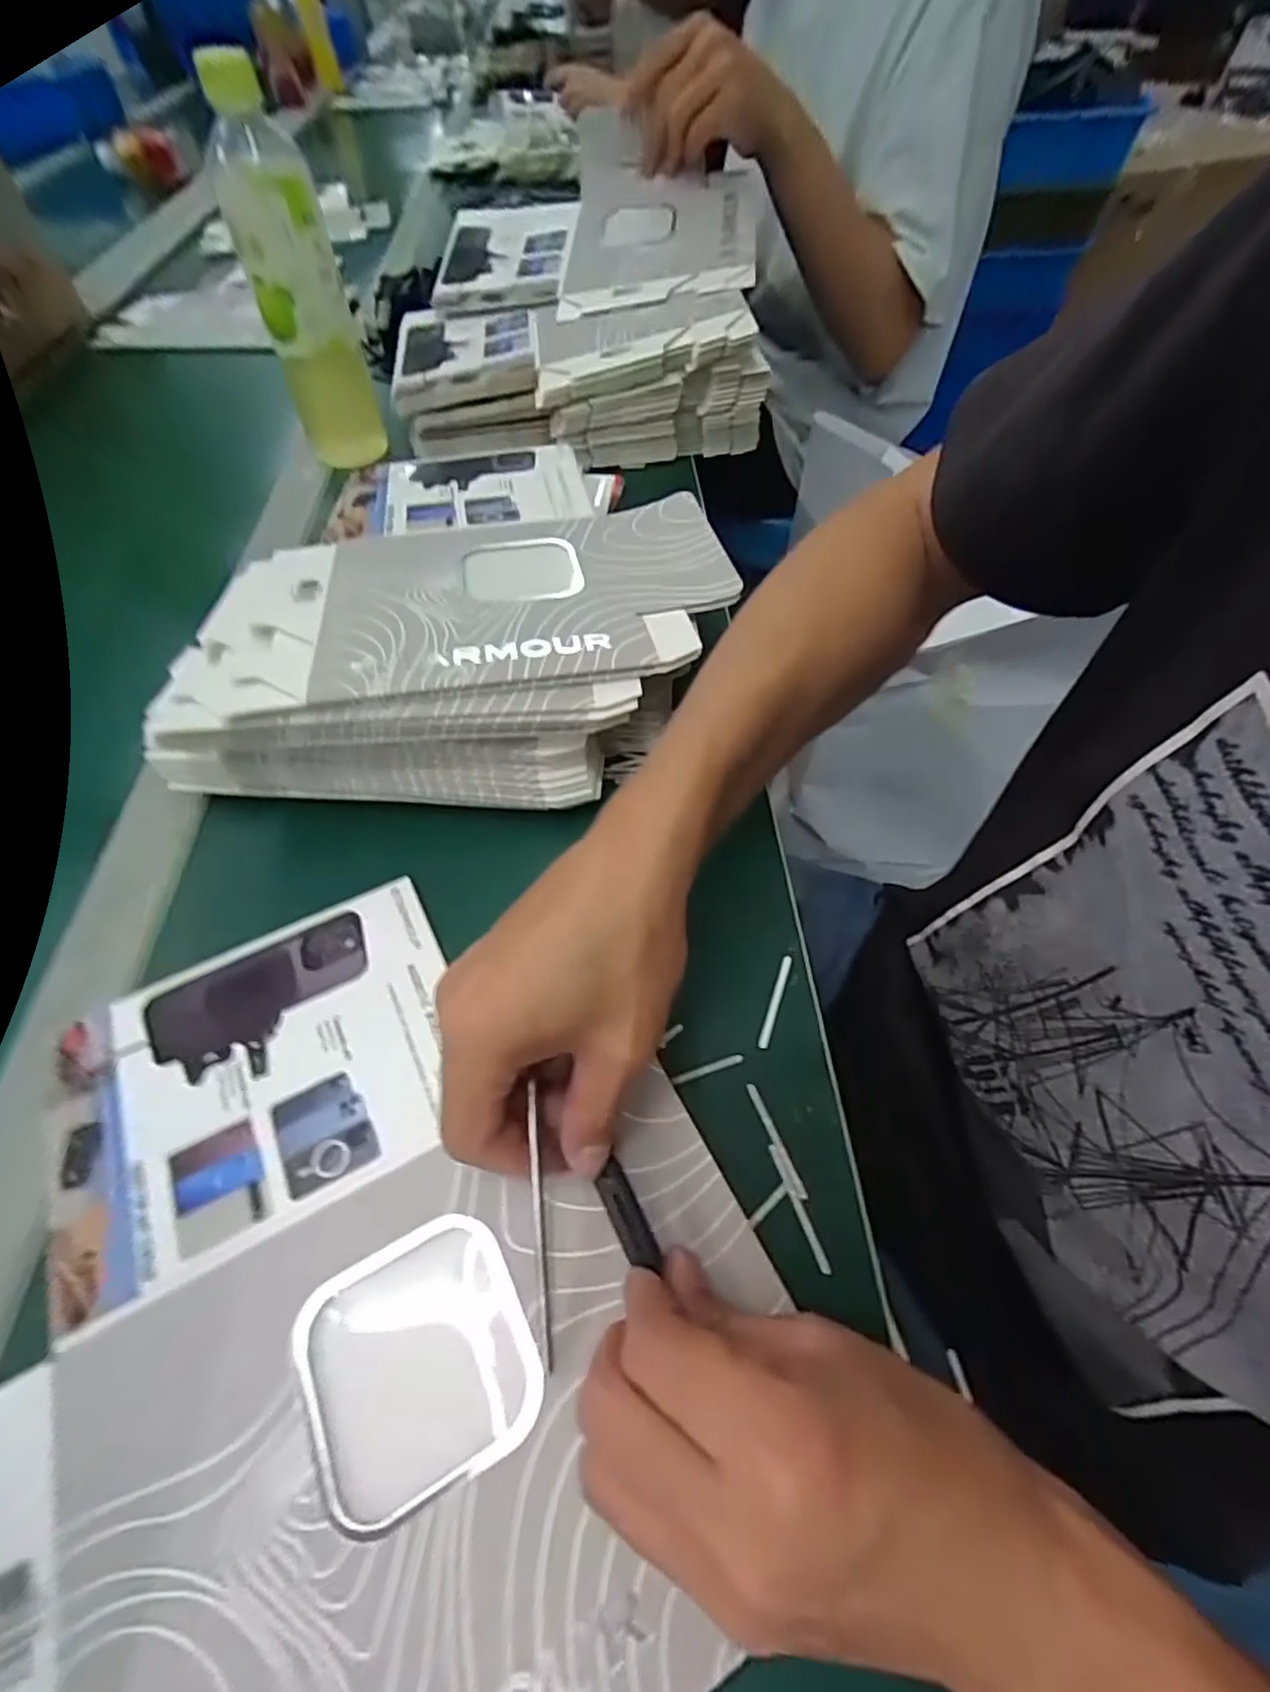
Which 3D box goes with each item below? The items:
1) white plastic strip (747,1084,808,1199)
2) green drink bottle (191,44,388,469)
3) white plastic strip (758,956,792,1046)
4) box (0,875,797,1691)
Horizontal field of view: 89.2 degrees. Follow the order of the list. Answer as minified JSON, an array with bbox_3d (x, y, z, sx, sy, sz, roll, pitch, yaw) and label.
[{"bbox_3d":[0.056,0.115,0.253,0.004,0.004,0.044,-16,57,-14],"label":"white plastic strip"},{"bbox_3d":[-0.233,-0.383,0.455,0.061,0.222,0.053,-18,59,-11],"label":"green drink bottle"},{"bbox_3d":[0.063,0.068,0.284,0.004,0.004,0.045,19,56,11],"label":"white plastic strip"},{"bbox_3d":[-0.096,0.144,0.225,0.245,0.008,0.276,-23,58,-18],"label":"box"}]

